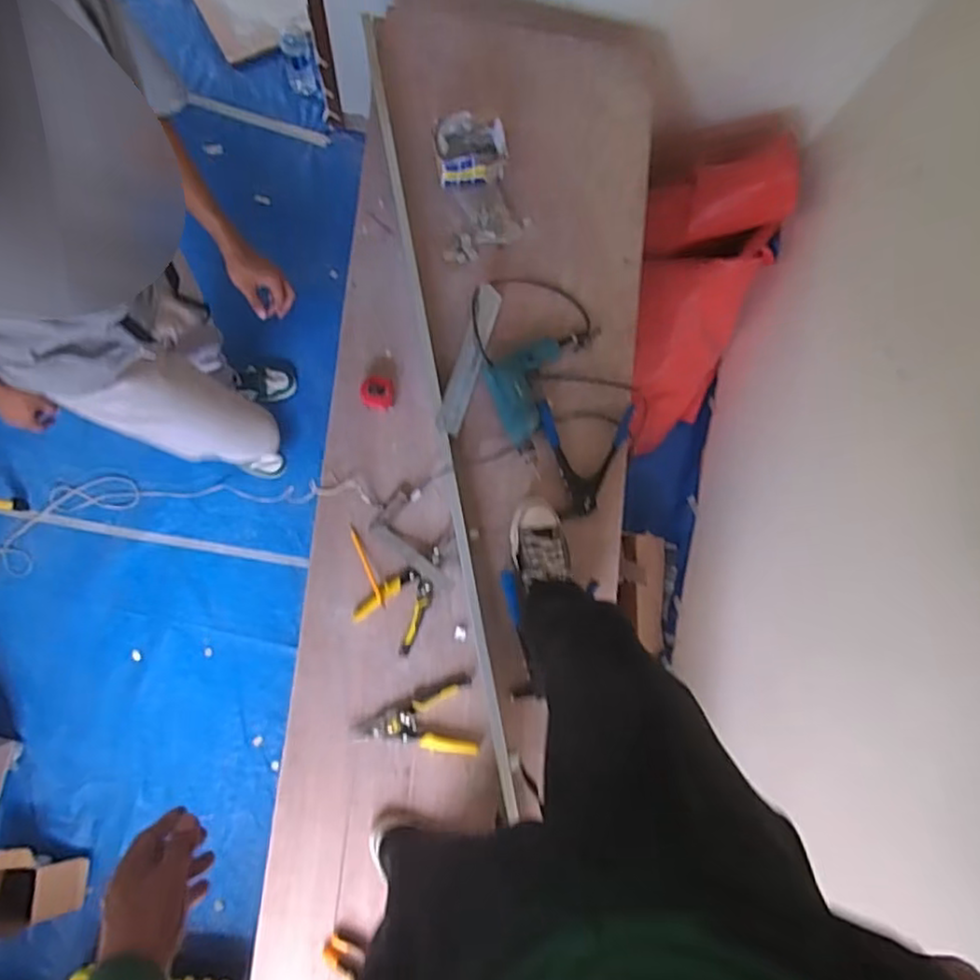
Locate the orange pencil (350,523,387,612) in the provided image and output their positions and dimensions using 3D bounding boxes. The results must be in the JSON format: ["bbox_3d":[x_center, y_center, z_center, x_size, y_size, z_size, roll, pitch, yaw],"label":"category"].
[{"bbox_3d":[-0.233,0.146,1.266,0.013,0.007,0.168,-23,89,-9],"label":"orange pencil"}]

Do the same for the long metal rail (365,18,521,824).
[{"bbox_3d":[-0.094,-0.158,1.283,0.037,0.049,1.558,-10,84,-7],"label":"long metal rail"}]

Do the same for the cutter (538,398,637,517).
[{"bbox_3d":[0.208,-0.069,1.325,0.191,0.019,0.228,-6,87,-8],"label":"cutter"}]

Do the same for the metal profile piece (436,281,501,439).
[{"bbox_3d":[-0.036,-0.258,1.309,0.051,0.016,0.308,18,84,-6],"label":"metal profile piece"}]

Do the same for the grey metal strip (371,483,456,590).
[{"bbox_3d":[-0.127,0.094,1.289,0.199,0.015,0.111,42,82,-3],"label":"grey metal strip"}]

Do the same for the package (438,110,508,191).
[{"bbox_3d":[-0.035,-0.678,1.320,0.143,0.066,0.121,-7,84,-7],"label":"package"}]

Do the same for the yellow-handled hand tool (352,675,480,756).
[{"bbox_3d":[-0.140,0.444,1.254,0.222,0.022,0.139,-6,87,-8],"label":"yellow-handled hand tool"}]

